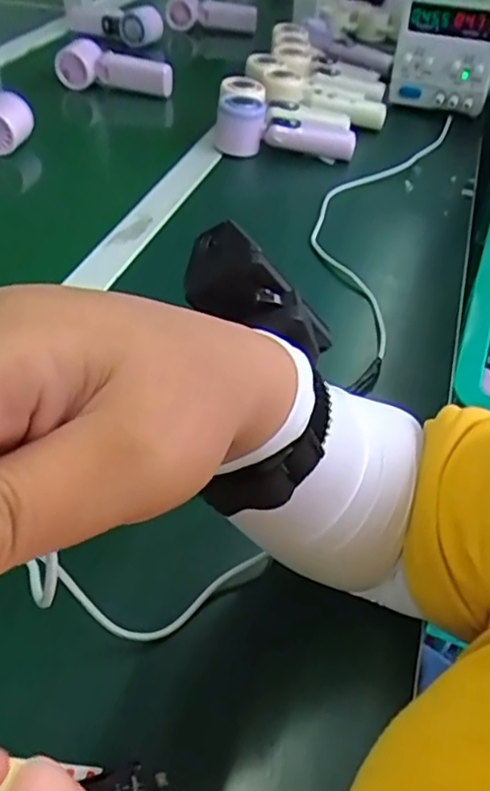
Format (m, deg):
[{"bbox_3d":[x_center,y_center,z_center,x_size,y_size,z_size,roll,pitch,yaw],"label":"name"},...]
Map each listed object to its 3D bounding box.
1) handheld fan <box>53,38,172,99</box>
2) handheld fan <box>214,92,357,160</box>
[{"bbox_3d":[-0.197,-0.494,0.960,0.172,0.055,0.060,15,44,13],"label":"handheld fan"},{"bbox_3d":[0.053,-0.337,0.801,0.172,0.059,0.073,14,44,12],"label":"handheld fan"}]

